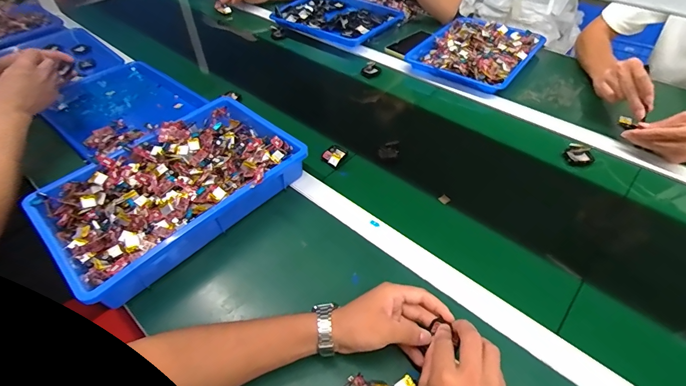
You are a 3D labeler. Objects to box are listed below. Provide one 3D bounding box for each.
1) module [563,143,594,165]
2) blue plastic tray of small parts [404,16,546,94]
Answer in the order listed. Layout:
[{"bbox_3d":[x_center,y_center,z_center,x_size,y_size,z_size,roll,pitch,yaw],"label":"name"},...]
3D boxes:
[{"bbox_3d":[0.427,-0.069,0.658,0.045,0.027,0.033,26,54,24],"label":"module"},{"bbox_3d":[0.335,-0.363,0.919,0.256,0.031,0.305,30,56,27],"label":"blue plastic tray of small parts"}]

